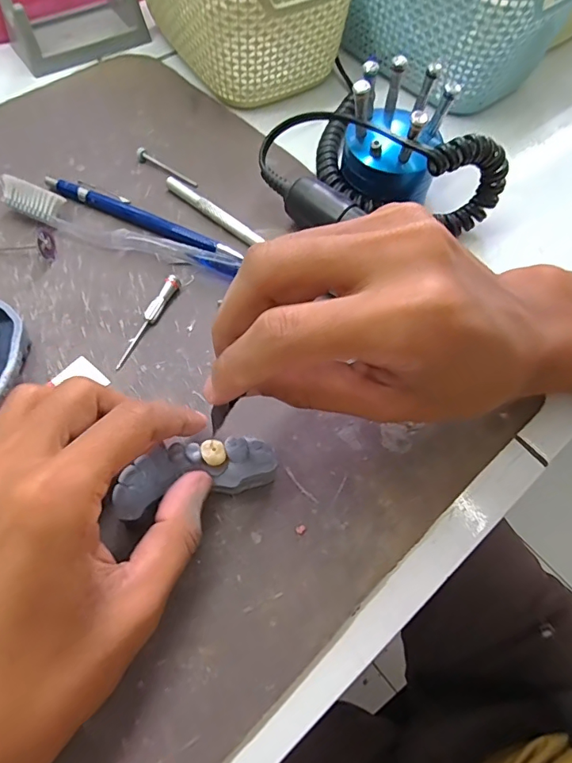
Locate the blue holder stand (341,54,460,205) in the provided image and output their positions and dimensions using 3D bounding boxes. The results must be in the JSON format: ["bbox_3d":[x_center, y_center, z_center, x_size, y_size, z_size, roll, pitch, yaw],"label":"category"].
[{"bbox_3d":[0.065,-0.145,0.279,0.060,0.062,0.057,22,64,8],"label":"blue holder stand"}]

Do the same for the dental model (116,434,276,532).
[{"bbox_3d":[-0.039,0.042,0.204,0.067,0.019,0.028,-14,65,-12],"label":"dental model"}]

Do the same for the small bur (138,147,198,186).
[{"bbox_3d":[-0.078,-0.140,0.303,0.045,0.007,0.009,33,66,13],"label":"small bur"}]

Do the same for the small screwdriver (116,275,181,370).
[{"bbox_3d":[-0.074,-0.032,0.249,0.008,0.009,0.059,23,64,8],"label":"small screwdriver"}]

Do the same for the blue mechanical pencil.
[{"bbox_3d":[-0.088,-0.097,0.281,0.133,0.009,0.011,26,64,10],"label":"blue mechanical pencil"}]

